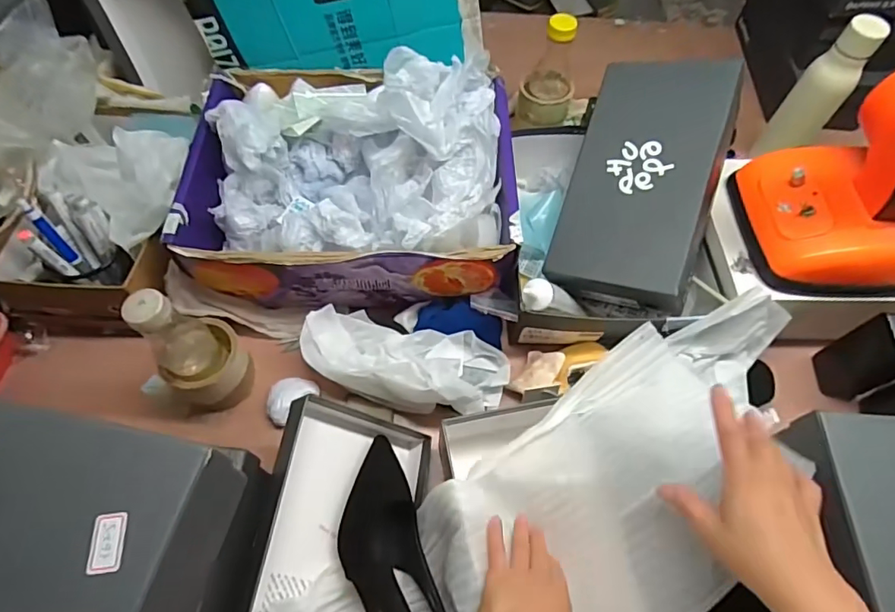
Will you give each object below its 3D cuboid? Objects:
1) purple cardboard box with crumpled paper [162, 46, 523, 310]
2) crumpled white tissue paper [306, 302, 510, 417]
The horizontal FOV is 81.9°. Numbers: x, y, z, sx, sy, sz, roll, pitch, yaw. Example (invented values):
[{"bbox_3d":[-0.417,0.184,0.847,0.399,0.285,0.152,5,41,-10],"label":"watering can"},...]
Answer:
[{"bbox_3d":[-0.119,-0.178,0.663,0.397,0.190,0.312,2,61,0],"label":"purple cardboard box with crumpled paper"},{"bbox_3d":[-0.053,0.061,0.607,0.244,0.072,0.090,13,61,6],"label":"crumpled white tissue paper"}]

